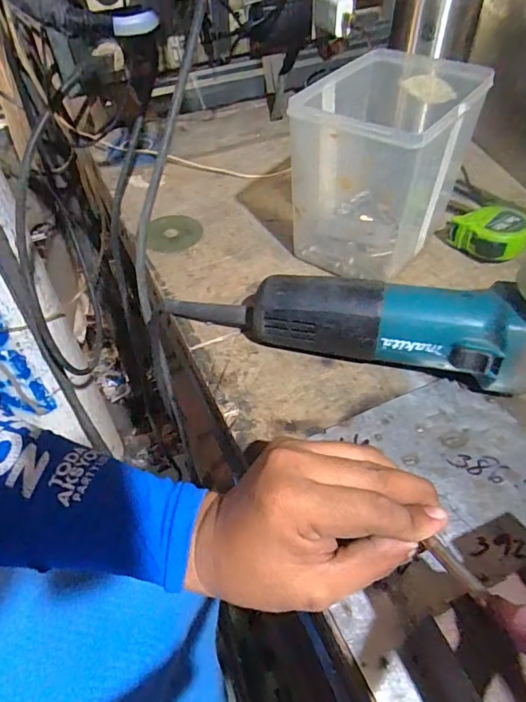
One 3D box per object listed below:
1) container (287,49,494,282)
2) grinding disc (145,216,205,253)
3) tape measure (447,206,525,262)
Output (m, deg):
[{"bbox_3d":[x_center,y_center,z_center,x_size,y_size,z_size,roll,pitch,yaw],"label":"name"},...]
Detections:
[{"bbox_3d":[0.120,-0.182,0.466,0.134,0.156,0.188,23,53,20],"label":"container"},{"bbox_3d":[-0.101,-0.136,0.532,0.061,0.005,0.067,-1,49,1],"label":"grinding disc"},{"bbox_3d":[0.237,-0.122,0.484,0.073,0.034,0.057,27,55,23],"label":"tape measure"}]

